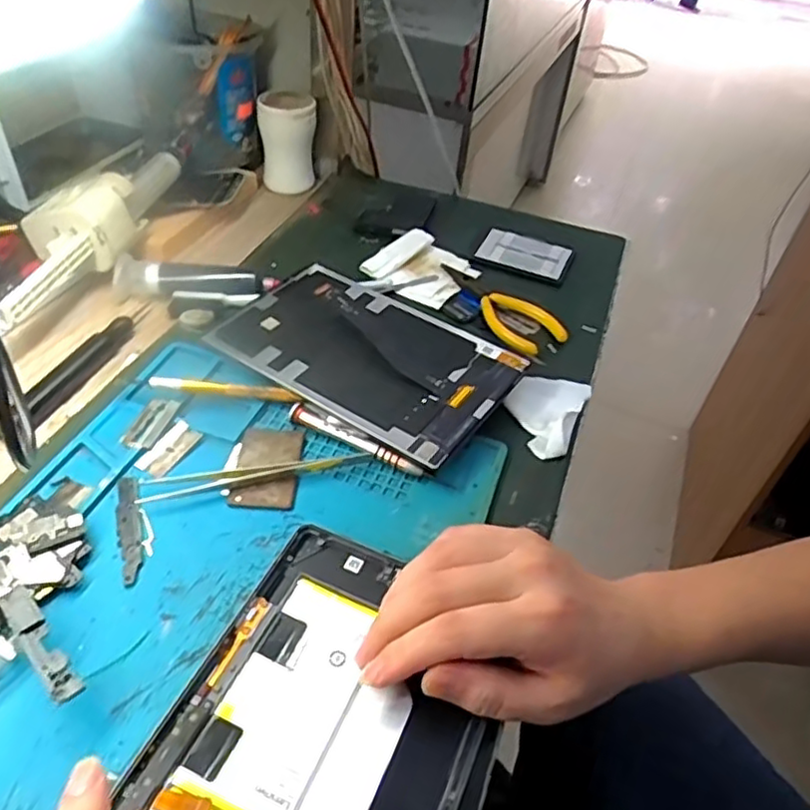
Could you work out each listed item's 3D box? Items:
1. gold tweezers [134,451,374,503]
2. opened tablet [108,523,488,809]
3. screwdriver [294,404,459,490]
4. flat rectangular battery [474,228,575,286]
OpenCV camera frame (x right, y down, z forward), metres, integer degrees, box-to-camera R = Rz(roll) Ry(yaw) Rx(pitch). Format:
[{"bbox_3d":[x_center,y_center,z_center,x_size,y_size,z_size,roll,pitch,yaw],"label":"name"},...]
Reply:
[{"bbox_3d":[-0.087,0.038,0.398,0.132,0.009,0.018,-9,46,-17],"label":"gold tweezers"},{"bbox_3d":[-0.040,0.147,0.283,0.126,0.012,0.201,20,45,13],"label":"opened tablet"},{"bbox_3d":[-0.022,0.025,0.416,0.113,0.009,0.009,24,46,16],"label":"screwdriver"},{"bbox_3d":[0.107,-0.135,0.597,0.081,0.005,0.065,20,45,12],"label":"flat rectangular battery"}]

